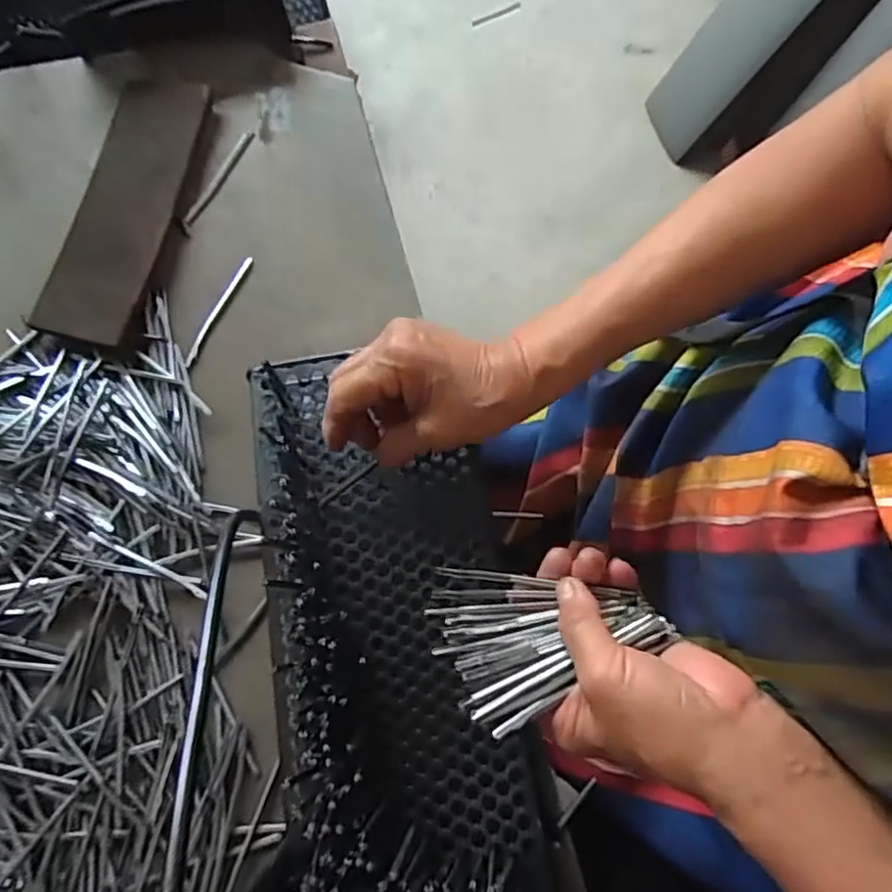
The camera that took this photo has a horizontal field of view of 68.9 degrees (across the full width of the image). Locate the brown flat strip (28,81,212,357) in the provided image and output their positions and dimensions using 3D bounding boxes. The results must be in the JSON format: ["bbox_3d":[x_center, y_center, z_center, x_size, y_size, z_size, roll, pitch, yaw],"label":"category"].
[{"bbox_3d":[-0.275,-0.199,0.543,0.091,0.020,0.245,11,76,4],"label":"brown flat strip"}]

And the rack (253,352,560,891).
[{"bbox_3d":[-0.012,0.210,0.347,0.142,0.062,0.582,-11,68,-2],"label":"rack"}]

